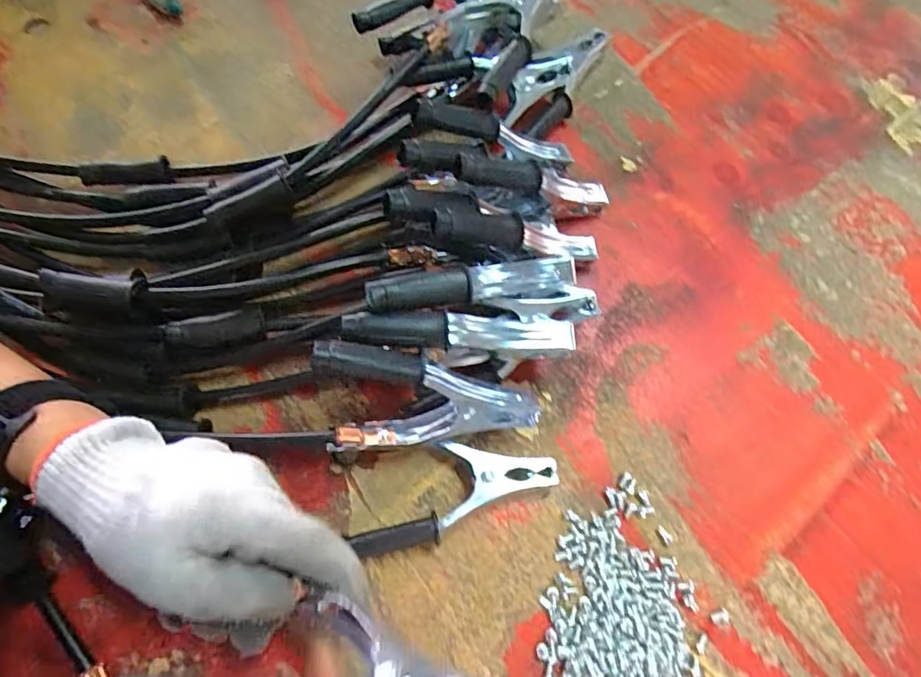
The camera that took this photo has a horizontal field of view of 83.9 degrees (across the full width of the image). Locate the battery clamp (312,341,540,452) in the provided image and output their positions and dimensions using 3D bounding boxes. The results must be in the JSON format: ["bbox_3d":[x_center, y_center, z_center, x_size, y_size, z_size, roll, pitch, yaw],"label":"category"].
[{"bbox_3d":[-0.017,0.036,0.318,0.125,0.092,0.049,-6,72,-4],"label":"battery clamp"}]

